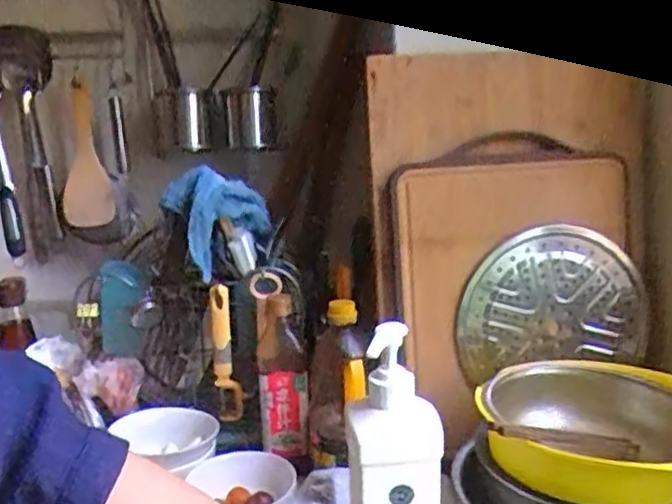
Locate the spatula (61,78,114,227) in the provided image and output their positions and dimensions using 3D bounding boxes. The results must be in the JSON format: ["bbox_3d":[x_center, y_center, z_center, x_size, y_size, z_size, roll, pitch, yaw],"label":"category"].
[{"bbox_3d":[-0.367,-0.144,0.978,0.078,0.214,0.005,4,10,10],"label":"spatula"}]

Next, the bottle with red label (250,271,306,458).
[{"bbox_3d":[-0.073,0.150,0.871,0.064,0.223,0.061,-3,13,-6],"label":"bottle with red label"}]

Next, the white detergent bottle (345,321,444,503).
[{"bbox_3d":[0.053,0.210,0.609,0.081,0.280,0.062,-3,13,-3],"label":"white detergent bottle"}]

